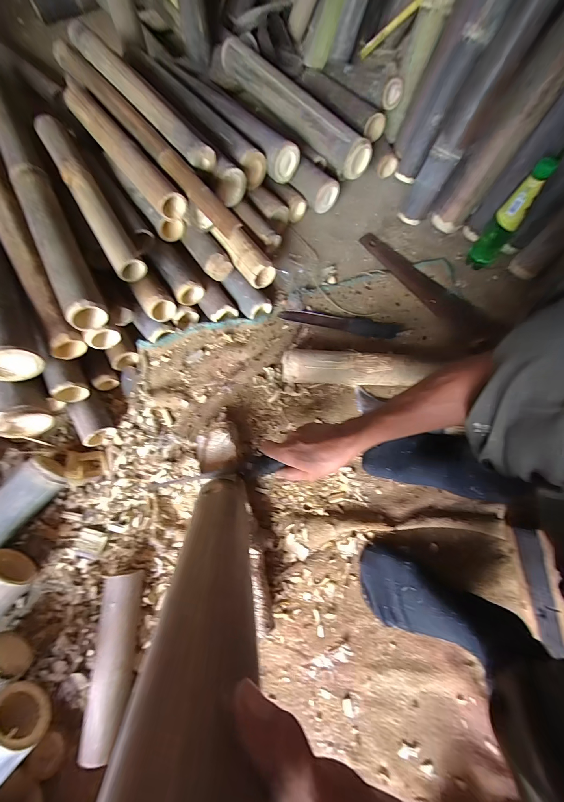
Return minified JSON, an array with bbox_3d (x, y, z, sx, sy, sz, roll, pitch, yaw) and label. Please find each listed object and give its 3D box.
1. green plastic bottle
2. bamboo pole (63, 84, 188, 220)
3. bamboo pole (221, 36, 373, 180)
[{"bbox_3d":[0.464,-0.368,0.618,0.058,0.224,0.053,38,76,12],"label":"green plastic bottle"},{"bbox_3d":[-0.313,-0.487,0.589,0.051,0.057,0.375,-37,76,-12],"label":"bamboo pole"},{"bbox_3d":[0.022,-0.774,0.784,0.077,0.074,0.536,-36,75,-12],"label":"bamboo pole"}]

